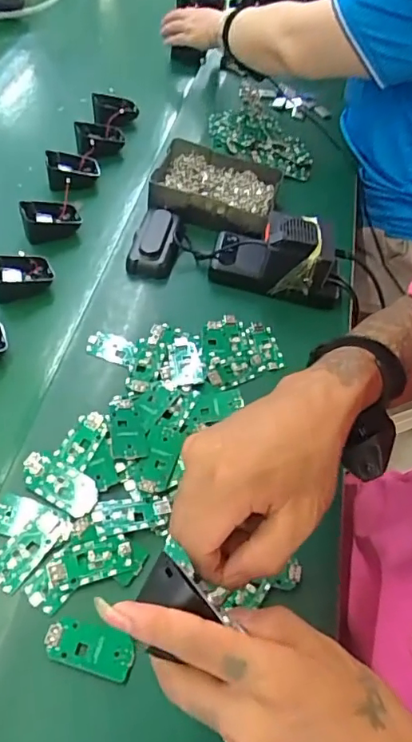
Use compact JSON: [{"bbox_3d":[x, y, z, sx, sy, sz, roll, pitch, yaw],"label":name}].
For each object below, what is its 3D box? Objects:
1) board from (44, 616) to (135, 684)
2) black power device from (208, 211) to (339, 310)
[{"bbox_3d":[-0.084,0.200,0.387,0.064,0.009,0.033,17,53,5],"label":"board"},{"bbox_3d":[0.088,-0.140,0.621,0.154,0.075,0.077,17,53,5],"label":"black power device"}]

